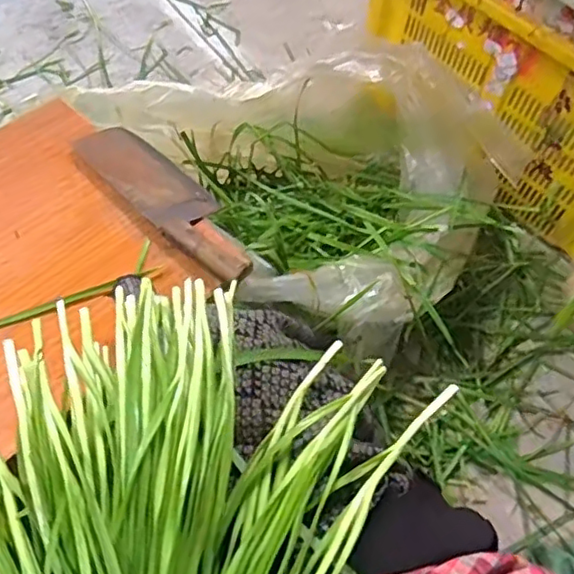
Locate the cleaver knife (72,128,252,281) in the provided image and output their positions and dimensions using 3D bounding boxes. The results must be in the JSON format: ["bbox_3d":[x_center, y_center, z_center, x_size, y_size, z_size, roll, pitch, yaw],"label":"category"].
[{"bbox_3d":[-0.136,-0.108,0.698,0.086,0.022,0.268,-37,69,-23],"label":"cleaver knife"}]

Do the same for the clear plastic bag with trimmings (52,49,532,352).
[{"bbox_3d":[0.086,-0.180,0.933,0.576,0.251,0.483,-36,68,-23],"label":"clear plastic bag with trimmings"}]

